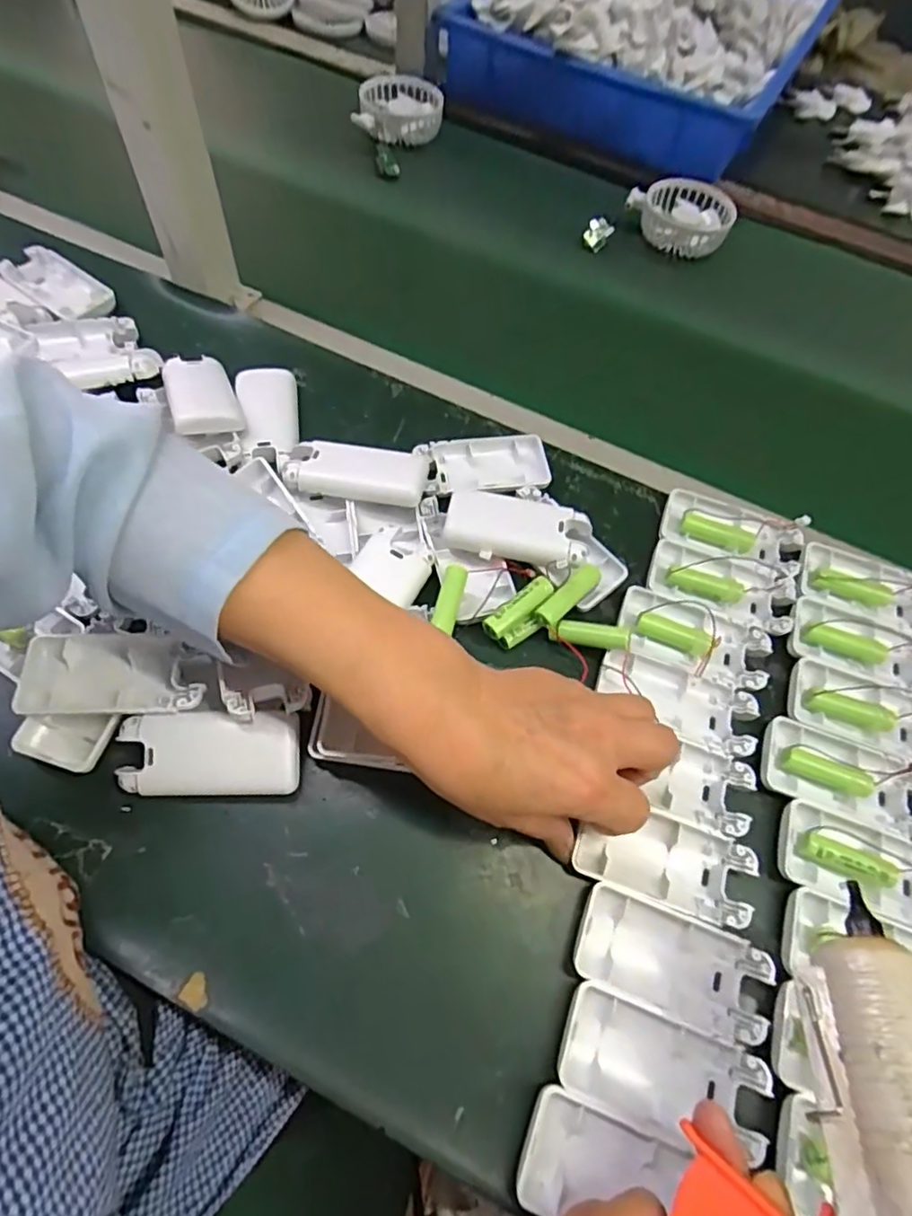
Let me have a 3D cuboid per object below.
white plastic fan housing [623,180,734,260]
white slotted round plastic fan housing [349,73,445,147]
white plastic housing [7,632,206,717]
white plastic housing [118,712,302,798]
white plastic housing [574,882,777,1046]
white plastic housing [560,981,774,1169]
[{"bbox_3d":[0.231,-0.399,0.630,0.100,0.031,0.083,40,68,15],"label":"white plastic fan housing"},{"bbox_3d":[-0.059,-0.545,0.677,0.087,0.033,0.092,2,64,-3],"label":"white slotted round plastic fan housing"},{"bbox_3d":[-0.188,0.038,0.340,0.098,0.012,0.044,1,64,-4],"label":"white plastic housing"},{"bbox_3d":[-0.133,0.078,0.334,0.094,0.017,0.046,1,89,-4],"label":"white plastic housing"},{"bbox_3d":[0.109,0.178,0.312,0.094,0.012,0.046,21,64,6],"label":"white plastic housing"},{"bbox_3d":[0.097,0.218,0.289,0.094,0.015,0.044,21,64,7],"label":"white plastic housing"}]

